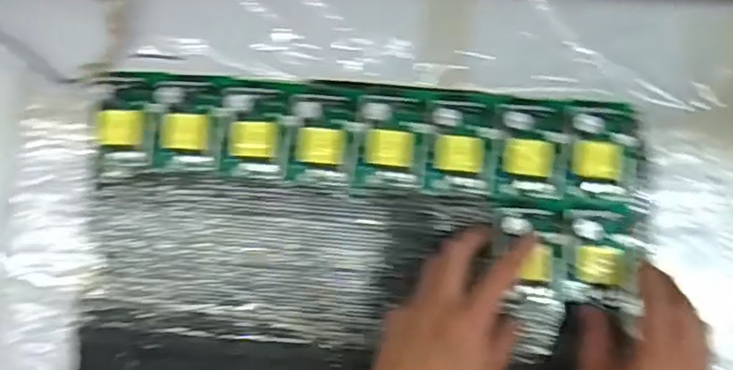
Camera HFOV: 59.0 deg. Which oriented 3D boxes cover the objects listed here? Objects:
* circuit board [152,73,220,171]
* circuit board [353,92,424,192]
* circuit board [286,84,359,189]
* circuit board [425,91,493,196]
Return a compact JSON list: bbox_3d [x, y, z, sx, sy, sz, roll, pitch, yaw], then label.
[{"bbox_3d":[-0.151,-0.054,0.547,0.057,0.024,0.082,1,87,1],"label":"circuit board"},{"bbox_3d":[0.019,-0.036,0.546,0.055,0.026,0.082,5,87,1],"label":"circuit board"},{"bbox_3d":[-0.038,-0.041,0.551,0.055,0.021,0.083,6,87,1],"label":"circuit board"},{"bbox_3d":[0.077,-0.035,0.537,0.055,0.020,0.083,1,87,1],"label":"circuit board"}]

